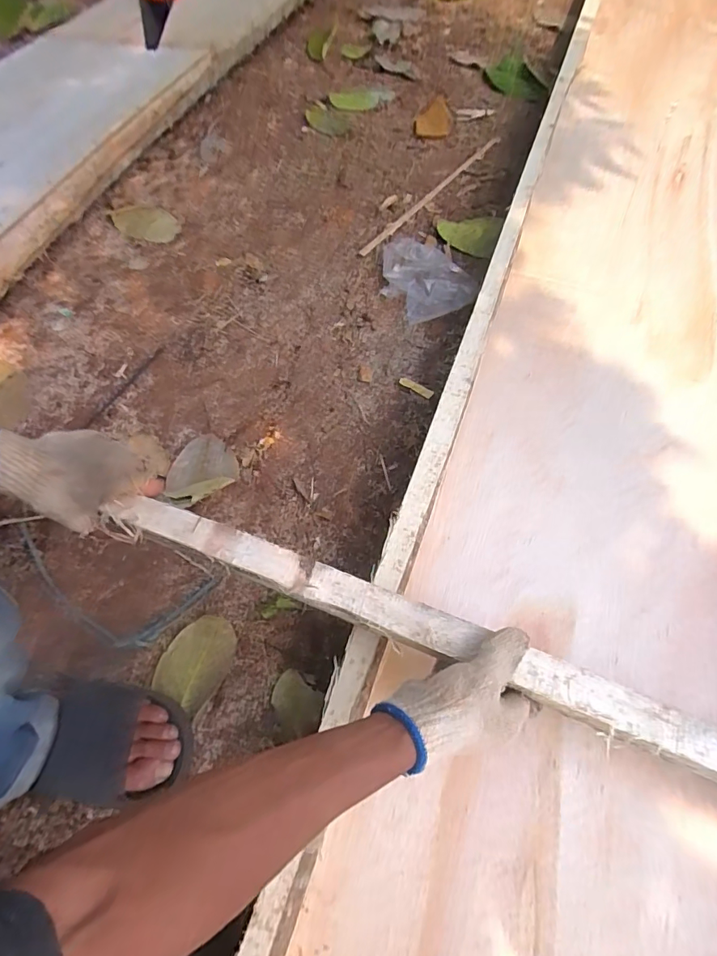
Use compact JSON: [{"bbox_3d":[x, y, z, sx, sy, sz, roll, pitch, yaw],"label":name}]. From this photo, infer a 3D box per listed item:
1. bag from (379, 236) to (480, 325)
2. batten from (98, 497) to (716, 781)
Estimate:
[{"bbox_3d":[0.105,-0.346,0.808,0.201,0.059,0.131,35,69,19],"label":"bag"},{"bbox_3d":[0.091,0.155,0.432,0.696,0.033,0.042,21,64,8],"label":"batten"}]

